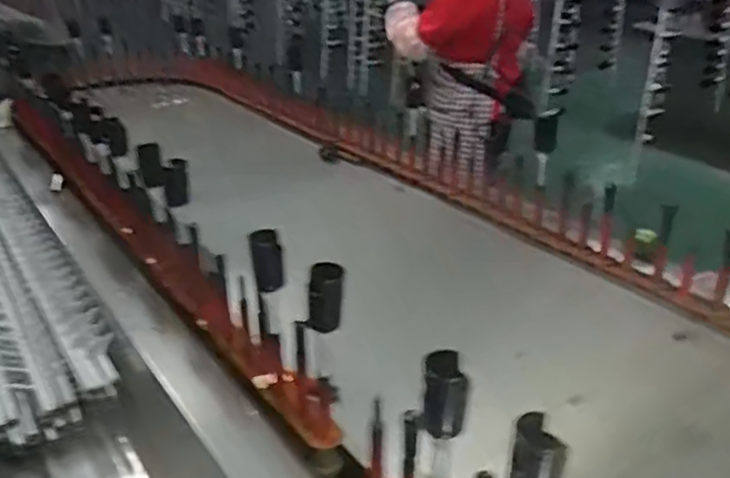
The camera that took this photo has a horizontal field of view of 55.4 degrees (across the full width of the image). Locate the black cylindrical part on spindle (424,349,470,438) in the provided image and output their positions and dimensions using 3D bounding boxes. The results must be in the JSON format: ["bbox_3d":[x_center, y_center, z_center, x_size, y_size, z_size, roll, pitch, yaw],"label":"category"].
[{"bbox_3d":[0.070,0.138,0.611,0.035,0.072,0.038,2,24,-1],"label":"black cylindrical part on spindle"}]

